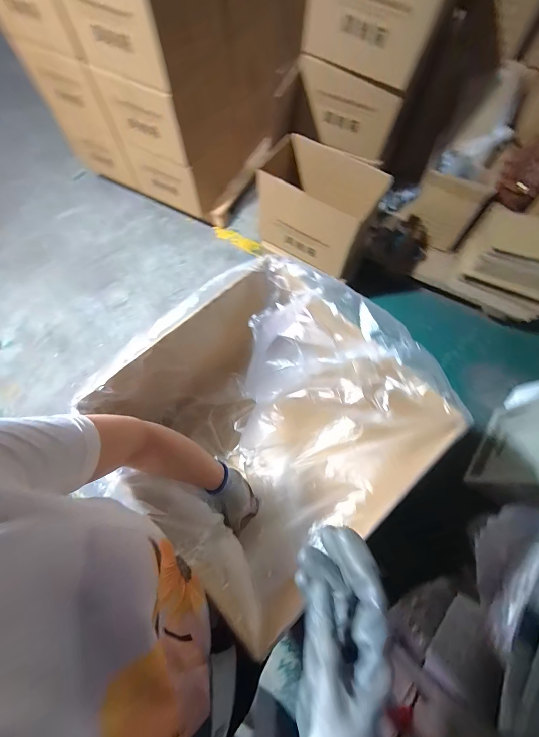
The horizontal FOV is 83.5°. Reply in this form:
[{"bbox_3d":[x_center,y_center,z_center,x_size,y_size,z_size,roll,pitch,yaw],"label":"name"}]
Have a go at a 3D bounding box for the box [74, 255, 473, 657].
[{"bbox_3d":[-0.011,0.080,0.553,0.432,0.295,0.411,-35,73,-13],"label":"box"}]

